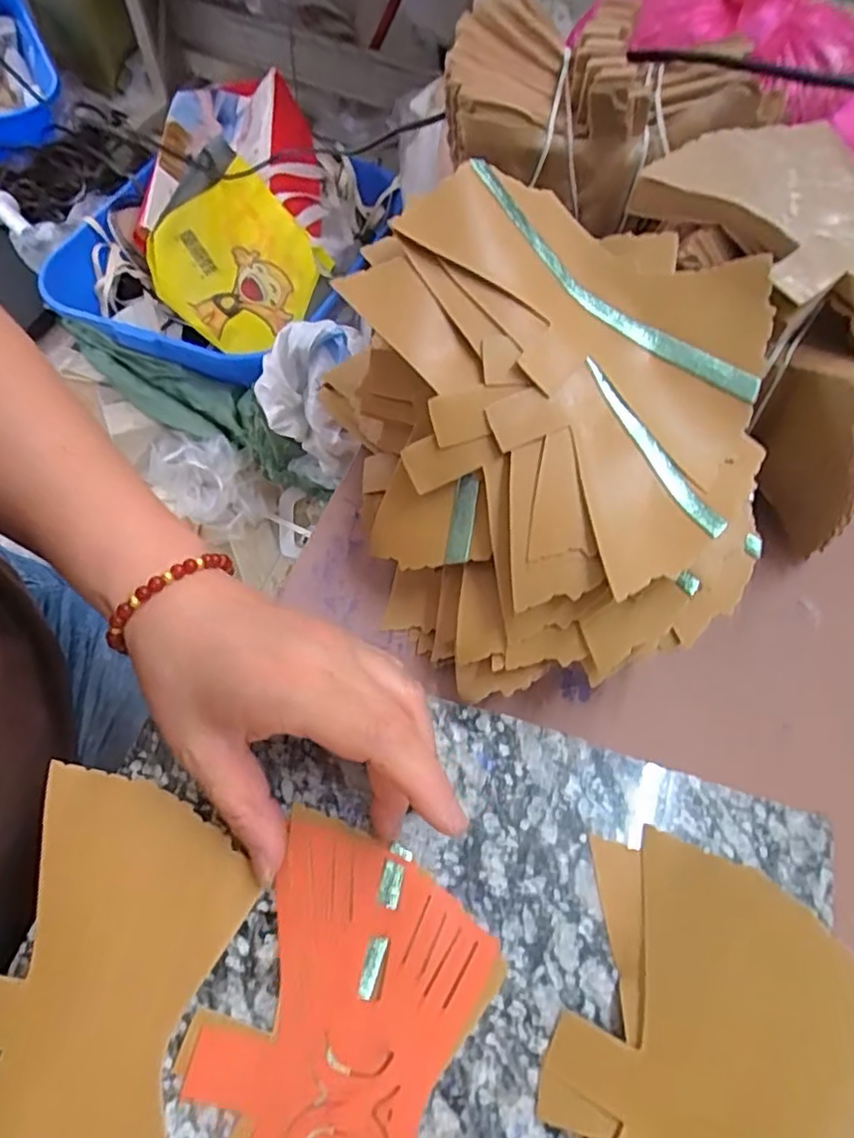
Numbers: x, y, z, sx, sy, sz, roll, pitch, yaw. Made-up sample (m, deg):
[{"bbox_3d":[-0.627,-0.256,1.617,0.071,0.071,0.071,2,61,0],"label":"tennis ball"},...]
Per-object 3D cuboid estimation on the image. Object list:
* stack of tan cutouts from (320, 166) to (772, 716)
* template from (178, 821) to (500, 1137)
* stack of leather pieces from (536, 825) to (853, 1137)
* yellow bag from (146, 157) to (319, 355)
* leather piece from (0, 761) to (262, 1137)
[{"bbox_3d":[0.054,-0.058,0.290,0.176,0.110,0.207,-9,65,-8],"label":"stack of tan cutouts"},{"bbox_3d":[-0.035,0.180,0.215,0.089,0.012,0.156,15,61,8],"label":"template"},{"bbox_3d":[0.094,0.189,0.209,0.102,0.035,0.174,11,64,2],"label":"stack of leather pieces"},{"bbox_3d":[-0.342,-0.537,1.120,0.252,0.127,0.261,-34,72,-15],"label":"yellow bag"},{"bbox_3d":[-0.125,0.164,0.227,0.092,0.004,0.164,10,65,2],"label":"leather piece"}]

